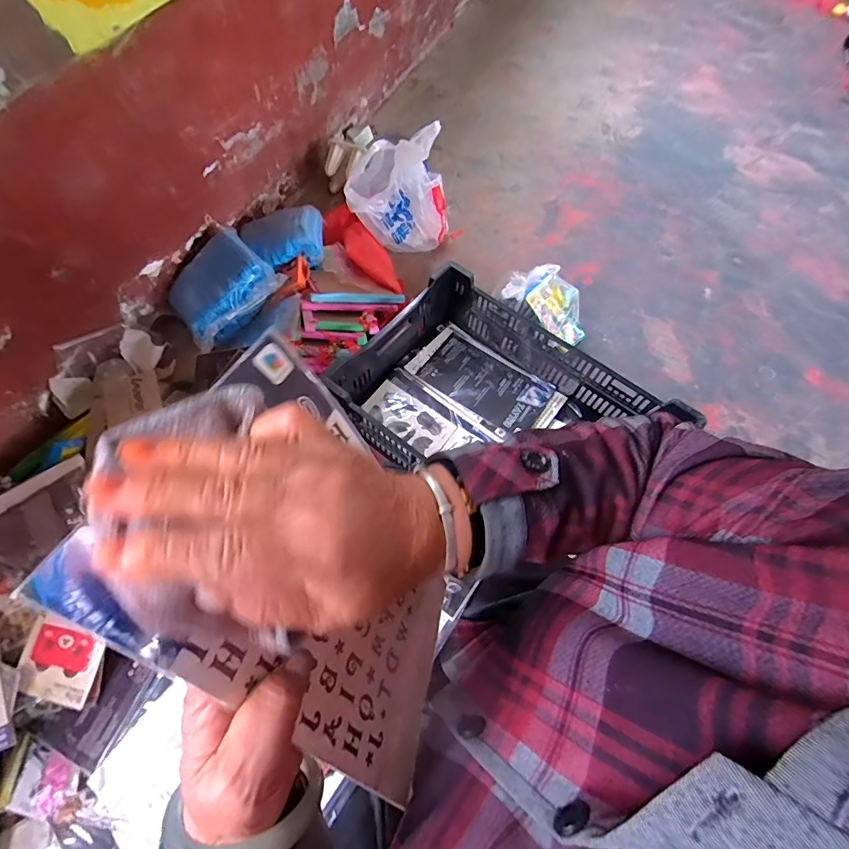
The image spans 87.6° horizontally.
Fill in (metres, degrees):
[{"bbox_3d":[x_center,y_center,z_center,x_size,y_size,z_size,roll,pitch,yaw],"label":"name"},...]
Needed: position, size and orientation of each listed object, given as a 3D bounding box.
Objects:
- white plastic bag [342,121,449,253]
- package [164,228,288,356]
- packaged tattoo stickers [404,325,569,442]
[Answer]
[{"bbox_3d":[-0.056,-0.587,1.091,0.235,0.277,0.173,11,64,2],"label":"white plastic bag"},{"bbox_3d":[-0.445,-0.298,0.945,0.214,0.084,0.231,38,68,14],"label":"package"},{"bbox_3d":[0.134,-0.092,1.000,0.324,0.019,0.190,38,63,18],"label":"packaged tattoo stickers"}]

